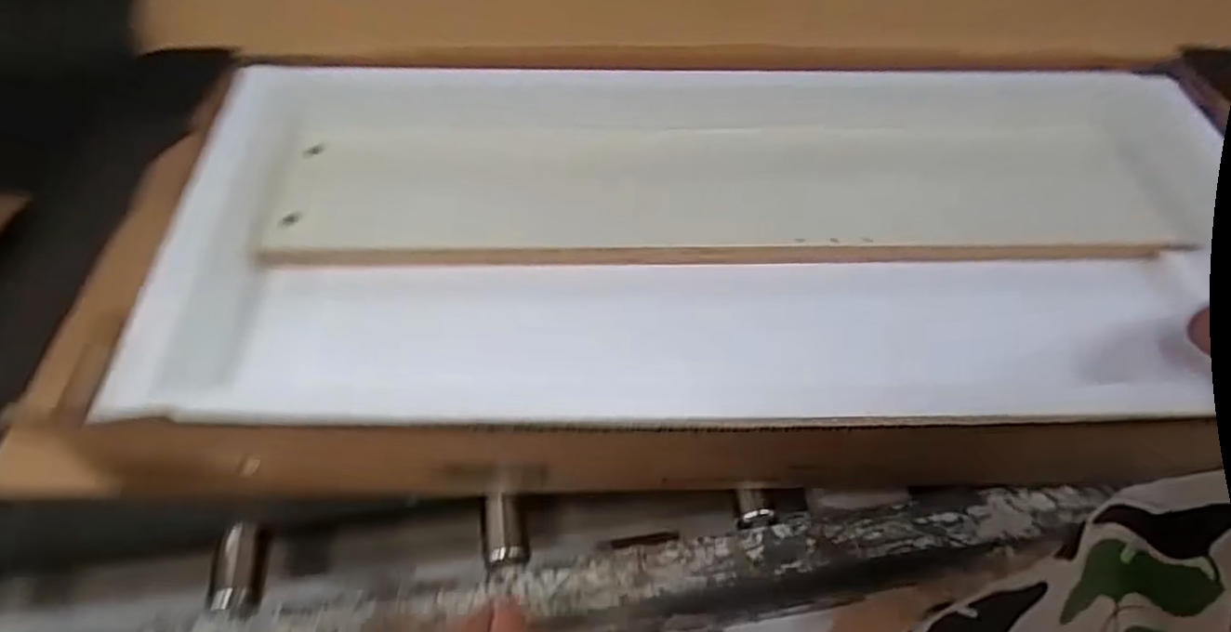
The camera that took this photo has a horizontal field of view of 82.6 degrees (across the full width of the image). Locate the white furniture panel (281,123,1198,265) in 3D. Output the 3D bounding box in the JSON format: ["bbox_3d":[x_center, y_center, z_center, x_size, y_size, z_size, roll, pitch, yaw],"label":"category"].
[{"bbox_3d":[0.103,-0.122,0.690,0.832,0.031,0.156,0,61,-2],"label":"white furniture panel"}]

